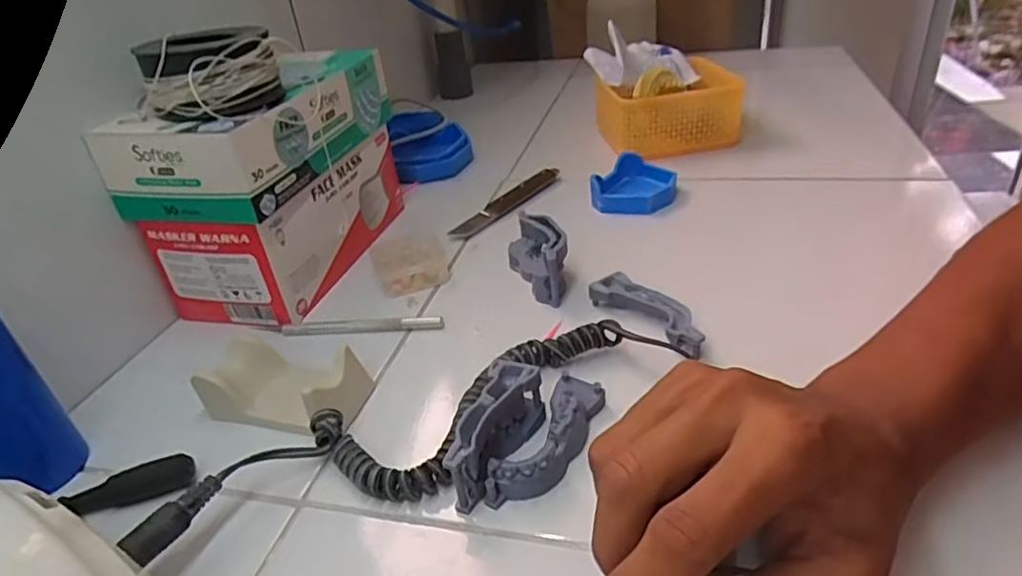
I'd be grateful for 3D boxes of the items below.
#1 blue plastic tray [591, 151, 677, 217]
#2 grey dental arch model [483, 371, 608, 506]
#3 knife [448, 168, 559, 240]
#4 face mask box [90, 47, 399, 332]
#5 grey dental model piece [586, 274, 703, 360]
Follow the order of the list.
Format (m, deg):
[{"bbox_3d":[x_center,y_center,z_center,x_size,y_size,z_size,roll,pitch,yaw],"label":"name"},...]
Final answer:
[{"bbox_3d":[0.113,-0.095,0.559,0.070,0.027,0.077,4,34,17],"label":"blue plastic tray"},{"bbox_3d":[0.021,0.077,0.317,0.029,0.021,0.087,13,37,29],"label":"grey dental arch model"},{"bbox_3d":[-0.002,-0.080,0.569,0.018,0.014,0.143,19,41,36],"label":"knife"},{"bbox_3d":[-0.181,-0.088,0.487,0.107,0.142,0.203,4,34,17],"label":"face mask box"},{"bbox_3d":[0.090,0.017,0.397,0.026,0.018,0.087,-26,38,-27],"label":"grey dental model piece"}]

